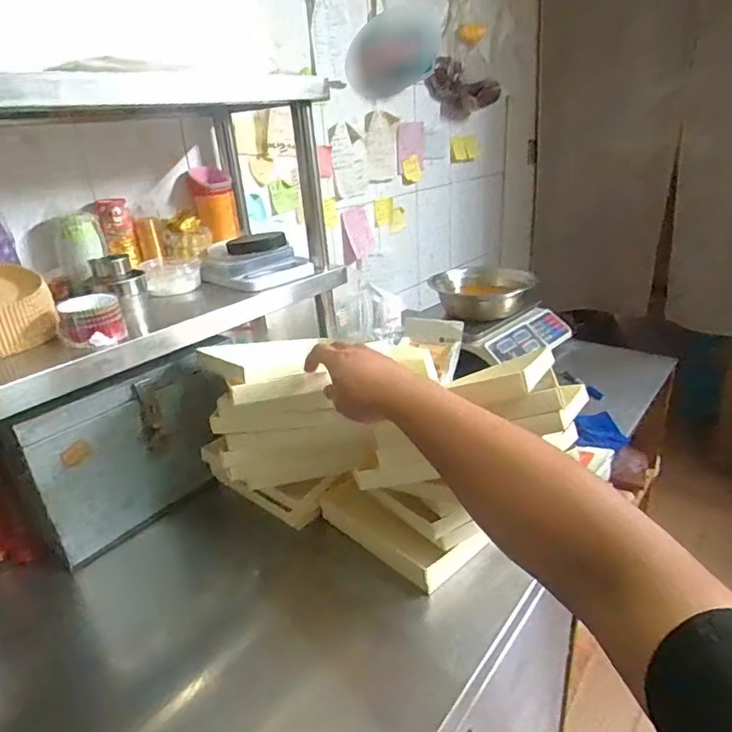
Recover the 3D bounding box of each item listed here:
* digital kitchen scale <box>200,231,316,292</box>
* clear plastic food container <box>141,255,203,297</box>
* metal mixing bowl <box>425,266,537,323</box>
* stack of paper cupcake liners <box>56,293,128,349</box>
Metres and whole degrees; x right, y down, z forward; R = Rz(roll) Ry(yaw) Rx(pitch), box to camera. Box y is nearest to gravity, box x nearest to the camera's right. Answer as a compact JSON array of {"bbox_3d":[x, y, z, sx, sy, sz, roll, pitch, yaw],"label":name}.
[{"bbox_3d":[-0.207,-0.196,0.970,0.181,0.068,0.152,14,30,33],"label":"digital kitchen scale"},{"bbox_3d":[-0.350,-0.164,0.958,0.097,0.047,0.096,-16,28,-24],"label":"clear plastic food container"},{"bbox_3d":[0.297,-0.196,1.390,0.228,0.103,0.228,-3,25,1],"label":"metal mixing bowl"},{"bbox_3d":[-0.376,-0.063,0.725,0.077,0.056,0.076,-18,29,-29],"label":"stack of paper cupcake liners"}]

